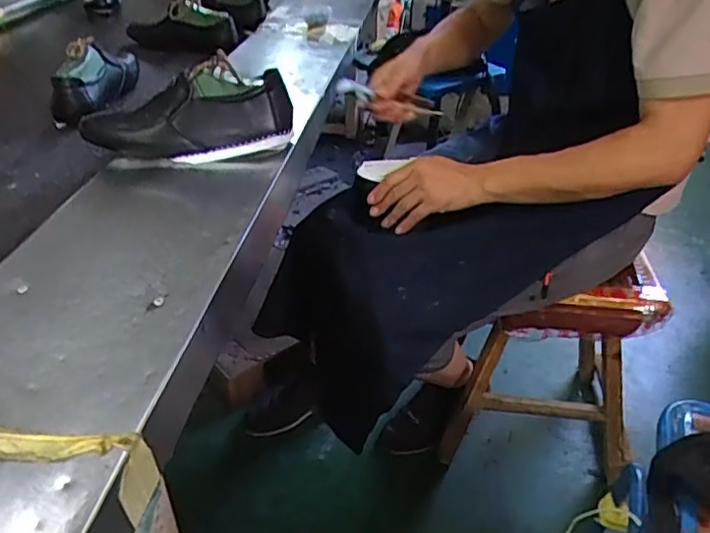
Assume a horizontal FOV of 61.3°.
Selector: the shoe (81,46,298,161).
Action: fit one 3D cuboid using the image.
[{"bbox_3d":[-0.220,-0.199,0.787,0.268,0.110,0.088,0,36,-1],"label":"shoe"}]

